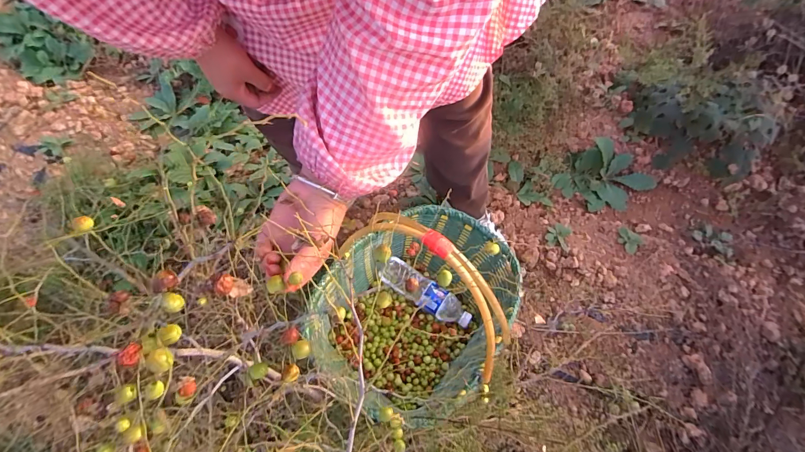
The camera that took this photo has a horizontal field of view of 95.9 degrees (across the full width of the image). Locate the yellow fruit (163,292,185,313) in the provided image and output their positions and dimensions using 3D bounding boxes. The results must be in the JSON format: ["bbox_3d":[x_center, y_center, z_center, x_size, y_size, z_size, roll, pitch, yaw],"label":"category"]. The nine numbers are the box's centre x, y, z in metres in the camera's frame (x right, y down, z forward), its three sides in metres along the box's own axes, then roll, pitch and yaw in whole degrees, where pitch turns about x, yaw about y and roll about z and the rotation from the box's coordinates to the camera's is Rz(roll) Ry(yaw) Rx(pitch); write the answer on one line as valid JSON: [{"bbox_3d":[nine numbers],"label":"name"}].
[{"bbox_3d":[-0.167,0.056,0.264,0.011,0.011,0.013,14,68,7],"label":"yellow fruit"}]

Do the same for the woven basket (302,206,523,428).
[{"bbox_3d":[0.039,0.118,0.663,0.310,0.368,0.391,34,71,15],"label":"woven basket"}]

